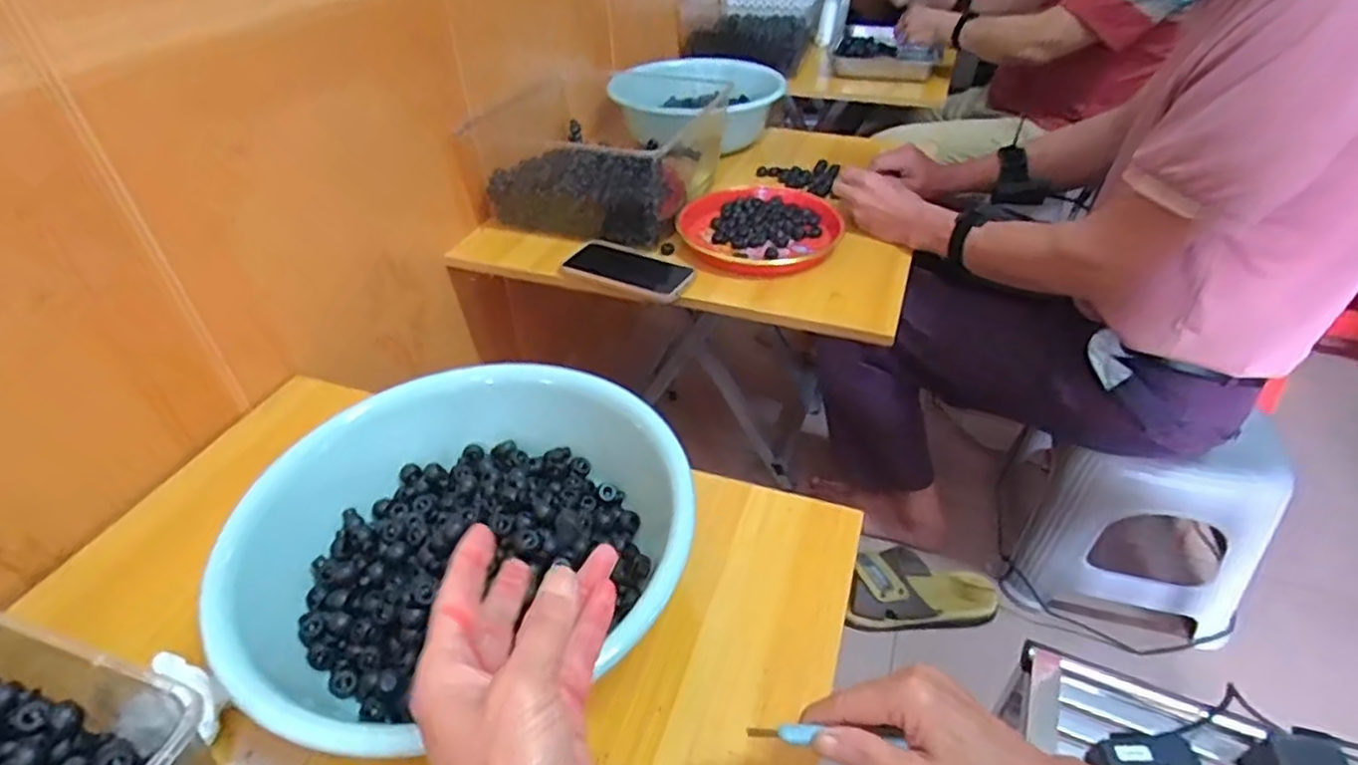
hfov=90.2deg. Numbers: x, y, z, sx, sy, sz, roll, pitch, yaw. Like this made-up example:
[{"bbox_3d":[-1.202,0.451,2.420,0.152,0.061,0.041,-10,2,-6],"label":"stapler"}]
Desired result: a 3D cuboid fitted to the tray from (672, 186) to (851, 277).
[{"bbox_3d":[0.109,-0.208,0.925,0.218,0.025,0.217,0,41,0],"label":"tray"}]

